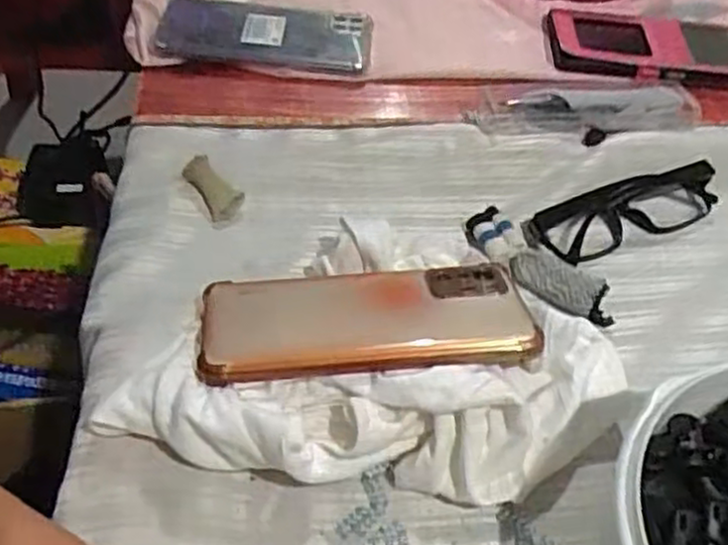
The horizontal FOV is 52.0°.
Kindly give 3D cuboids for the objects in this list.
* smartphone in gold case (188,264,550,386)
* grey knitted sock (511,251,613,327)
[{"bbox_3d":[0.000,0.021,0.377,0.160,0.010,0.078,-5,33,-5],"label":"smartphone in gold case"},{"bbox_3d":[0.113,0.008,0.427,0.063,0.018,0.024,33,53,23],"label":"grey knitted sock"}]

